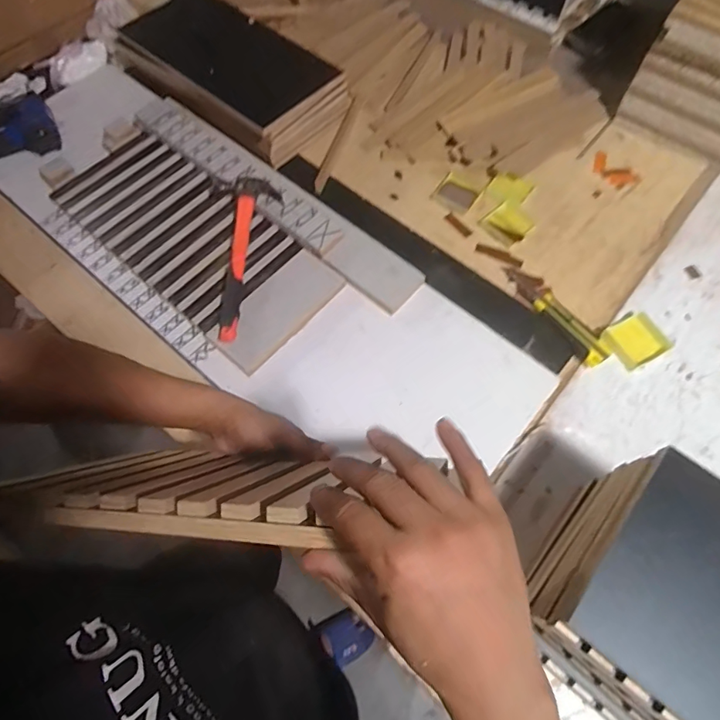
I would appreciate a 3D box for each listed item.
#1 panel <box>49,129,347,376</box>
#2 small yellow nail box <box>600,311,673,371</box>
[{"bbox_3d":[-0.242,-0.177,0.706,0.429,0.012,0.183,39,71,16],"label":"panel"},{"bbox_3d":[0.375,-0.026,0.665,0.076,0.011,0.068,-30,69,-13],"label":"small yellow nail box"}]

